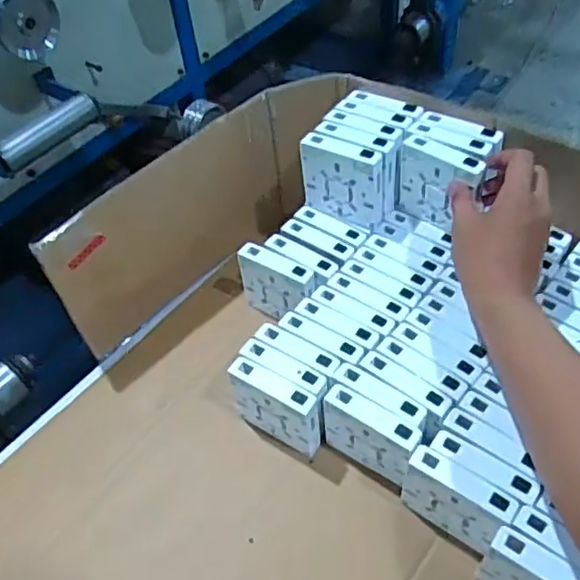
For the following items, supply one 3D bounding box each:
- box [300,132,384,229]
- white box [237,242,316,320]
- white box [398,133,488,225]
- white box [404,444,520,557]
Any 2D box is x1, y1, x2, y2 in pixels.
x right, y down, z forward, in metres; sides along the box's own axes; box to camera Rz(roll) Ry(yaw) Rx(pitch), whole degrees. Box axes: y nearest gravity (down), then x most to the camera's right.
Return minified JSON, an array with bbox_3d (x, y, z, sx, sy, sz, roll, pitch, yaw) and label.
[{"bbox_3d":[0.054,-0.114,0.643,0.086,0.085,0.024,23,55,24],"label":"box"},{"bbox_3d":[-0.011,0.001,0.671,0.093,0.085,0.026,30,58,28],"label":"white box"},{"bbox_3d":[0.150,-0.106,0.621,0.084,0.081,0.023,34,60,30],"label":"white box"},{"bbox_3d":[0.136,0.176,0.509,0.085,0.082,0.026,29,58,27],"label":"white box"}]

